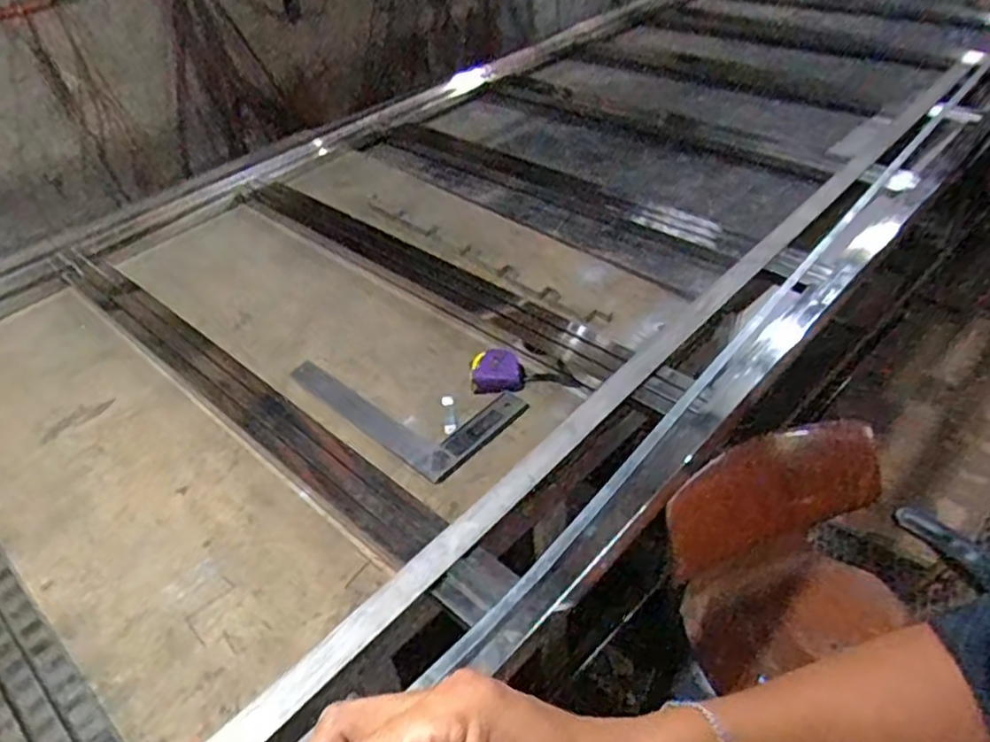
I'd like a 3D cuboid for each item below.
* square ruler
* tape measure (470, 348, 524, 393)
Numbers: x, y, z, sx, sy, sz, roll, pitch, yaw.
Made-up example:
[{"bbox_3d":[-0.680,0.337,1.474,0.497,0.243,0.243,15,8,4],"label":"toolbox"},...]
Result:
[{"bbox_3d":[-0.134,0.031,1.037,0.324,0.015,0.182,30,53,31],"label":"square ruler"},{"bbox_3d":[0.002,-0.002,1.039,0.078,0.030,0.067,-6,43,-1],"label":"tape measure"}]

